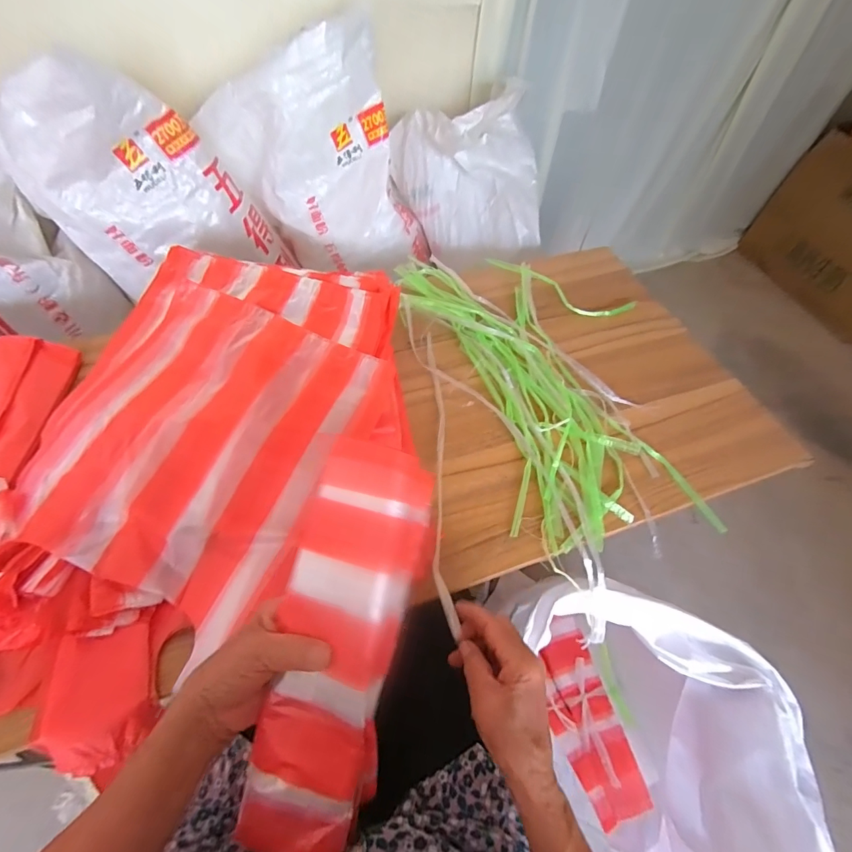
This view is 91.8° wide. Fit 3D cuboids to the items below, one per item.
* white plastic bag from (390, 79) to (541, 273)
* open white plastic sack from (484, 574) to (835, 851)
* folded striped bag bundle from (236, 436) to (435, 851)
[{"bbox_3d":[0.085,-0.492,0.843,0.316,0.259,0.156,11,56,3],"label":"white plastic bag"},{"bbox_3d":[0.287,0.427,0.554,0.266,0.365,0.367,-12,58,-12],"label":"open white plastic sack"},{"bbox_3d":[-0.067,0.161,0.319,0.093,0.027,0.291,12,82,5],"label":"folded striped bag bundle"}]

